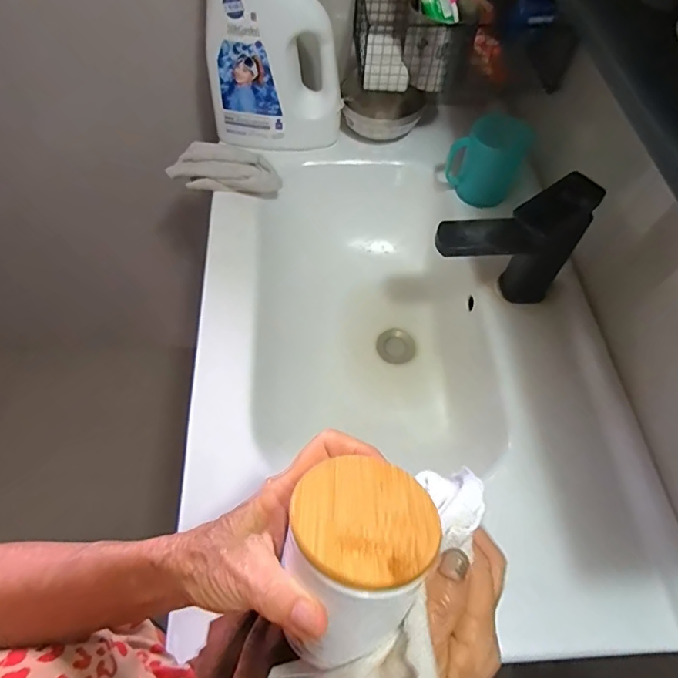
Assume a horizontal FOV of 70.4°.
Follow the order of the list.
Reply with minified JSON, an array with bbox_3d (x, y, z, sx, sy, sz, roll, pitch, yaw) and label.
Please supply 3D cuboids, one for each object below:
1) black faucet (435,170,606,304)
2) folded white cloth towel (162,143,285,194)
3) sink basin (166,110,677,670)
[{"bbox_3d":[0.182,-0.105,0.543,0.152,0.166,0.073,1,59,-3],"label":"black faucet"},{"bbox_3d":[-0.164,-0.255,0.694,0.164,0.042,0.082,8,59,1],"label":"folded white cloth towel"},{"bbox_3d":[0.071,0.009,0.664,0.433,0.202,0.751,-7,59,-8],"label":"sink basin"}]

